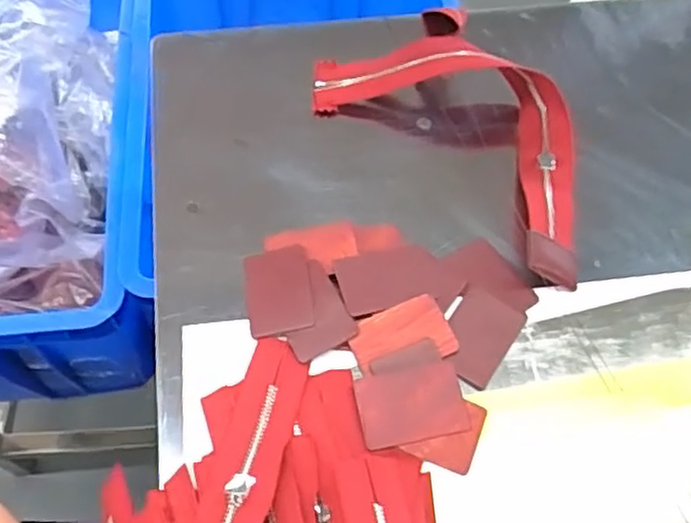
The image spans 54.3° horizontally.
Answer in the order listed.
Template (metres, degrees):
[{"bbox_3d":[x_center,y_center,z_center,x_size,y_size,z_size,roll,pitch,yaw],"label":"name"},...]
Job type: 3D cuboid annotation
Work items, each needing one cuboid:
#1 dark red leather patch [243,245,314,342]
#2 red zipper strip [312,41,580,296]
[{"bbox_3d":[-0.037,0.016,0.370,0.035,0.004,0.052,-7,60,-7],"label":"dark red leather patch"},{"bbox_3d":[0.079,-0.086,0.416,0.214,0.036,0.106,41,66,19],"label":"red zipper strip"}]

